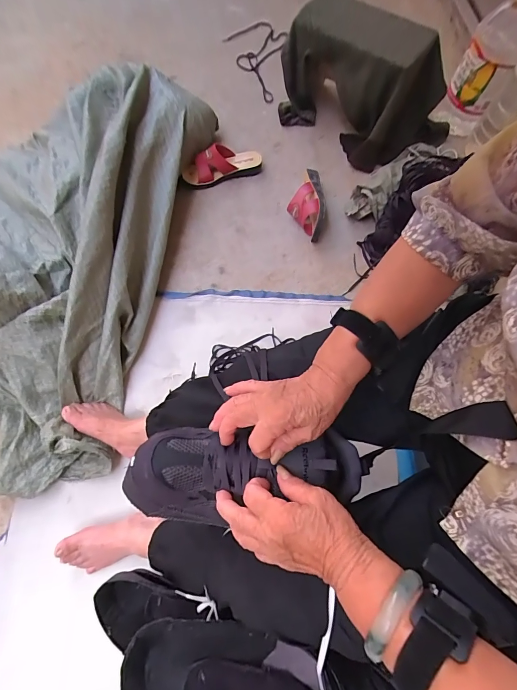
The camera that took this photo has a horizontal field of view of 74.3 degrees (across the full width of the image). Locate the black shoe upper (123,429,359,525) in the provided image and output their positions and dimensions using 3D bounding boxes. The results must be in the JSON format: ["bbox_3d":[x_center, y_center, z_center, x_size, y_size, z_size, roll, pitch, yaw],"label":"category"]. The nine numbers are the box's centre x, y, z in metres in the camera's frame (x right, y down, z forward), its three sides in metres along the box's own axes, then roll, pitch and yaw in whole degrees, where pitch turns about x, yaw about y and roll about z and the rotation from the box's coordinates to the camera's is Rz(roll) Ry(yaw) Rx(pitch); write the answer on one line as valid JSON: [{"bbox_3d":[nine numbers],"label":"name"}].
[{"bbox_3d":[-0.012,0.135,0.375,0.253,0.068,0.098,-2,68,-6],"label":"black shoe upper"}]

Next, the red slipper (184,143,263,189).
[{"bbox_3d":[-0.110,-0.534,1.013,0.243,0.075,0.082,-16,69,-6],"label":"red slipper"}]

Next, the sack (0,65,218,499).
[{"bbox_3d":[-0.487,-0.254,0.824,0.524,0.203,1.102,8,68,4],"label":"sack"}]

